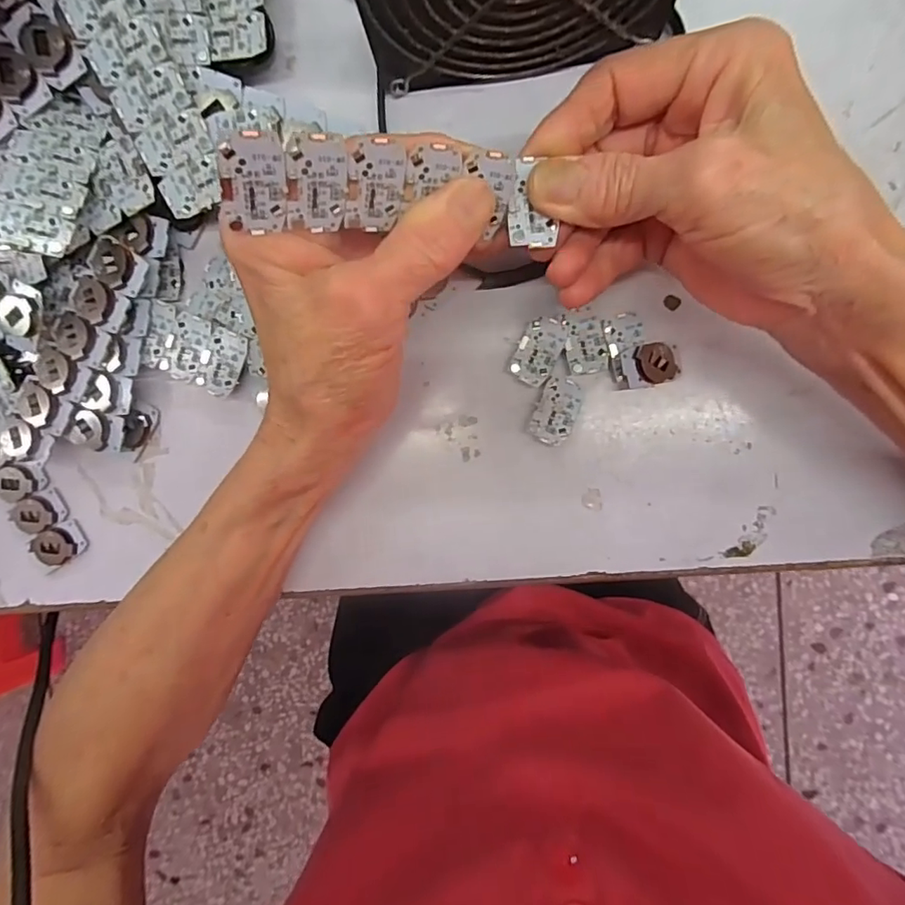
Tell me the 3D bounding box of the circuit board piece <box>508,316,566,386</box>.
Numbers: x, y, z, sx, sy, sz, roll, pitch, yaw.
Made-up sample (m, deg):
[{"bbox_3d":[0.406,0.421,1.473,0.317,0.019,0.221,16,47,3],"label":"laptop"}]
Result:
[{"bbox_3d":[0.038,-0.045,0.238,0.018,0.004,0.029,25,94,3],"label":"circuit board piece"}]

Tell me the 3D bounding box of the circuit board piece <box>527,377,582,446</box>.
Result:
[{"bbox_3d":[0.046,-0.018,0.240,0.018,0.005,0.030,22,94,3],"label":"circuit board piece"}]

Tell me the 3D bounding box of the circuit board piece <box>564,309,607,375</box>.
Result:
[{"bbox_3d":[0.058,-0.049,0.235,0.017,0.004,0.027,-7,92,5],"label":"circuit board piece"}]

